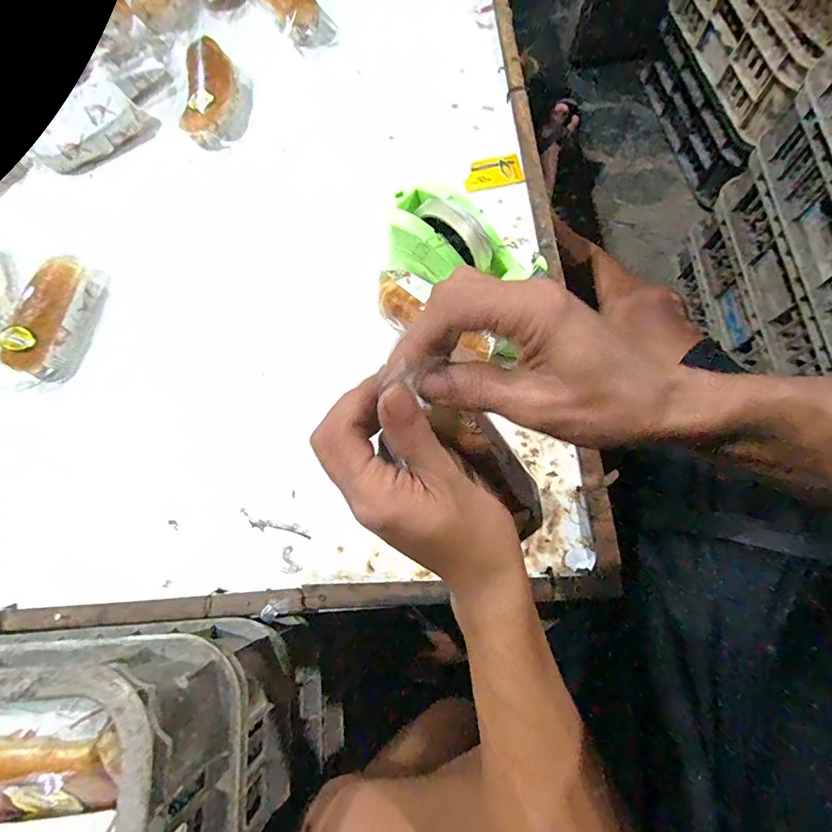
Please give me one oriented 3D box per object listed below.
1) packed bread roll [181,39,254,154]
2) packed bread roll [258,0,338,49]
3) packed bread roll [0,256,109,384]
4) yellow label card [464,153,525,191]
[{"bbox_3d":[-0.276,-0.444,0.599,0.085,0.041,0.161,-8,73,-1],"label":"packed bread roll"},{"bbox_3d":[-0.199,-0.632,0.650,0.081,0.040,0.214,-33,75,-8],"label":"packed bread roll"},{"bbox_3d":[-0.416,-0.121,0.508,0.053,0.055,0.157,7,74,4],"label":"packed bread roll"},{"bbox_3d":[0.099,-0.313,0.561,0.072,0.004,0.048,-11,70,4],"label":"yellow label card"}]

